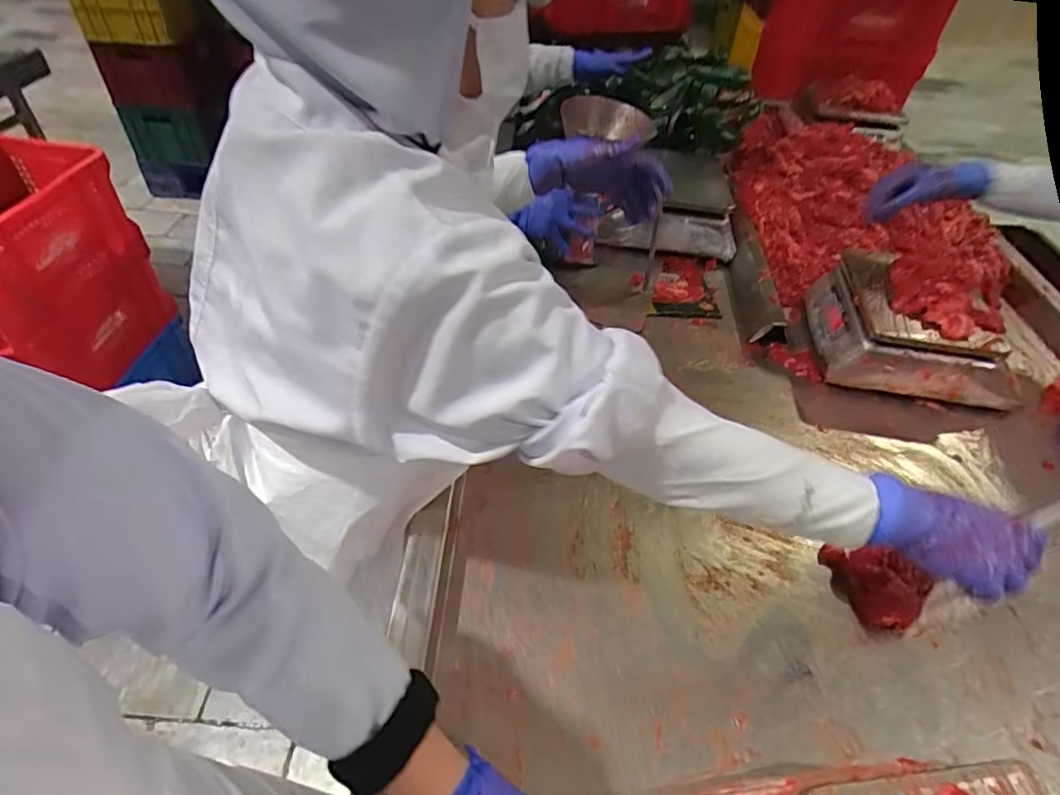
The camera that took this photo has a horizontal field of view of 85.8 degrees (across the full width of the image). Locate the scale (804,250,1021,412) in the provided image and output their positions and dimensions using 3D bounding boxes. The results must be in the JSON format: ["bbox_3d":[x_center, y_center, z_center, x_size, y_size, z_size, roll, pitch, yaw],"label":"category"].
[{"bbox_3d":[0.594,-0.115,0.889,0.261,0.110,0.220,9,46,4],"label":"scale"}]

